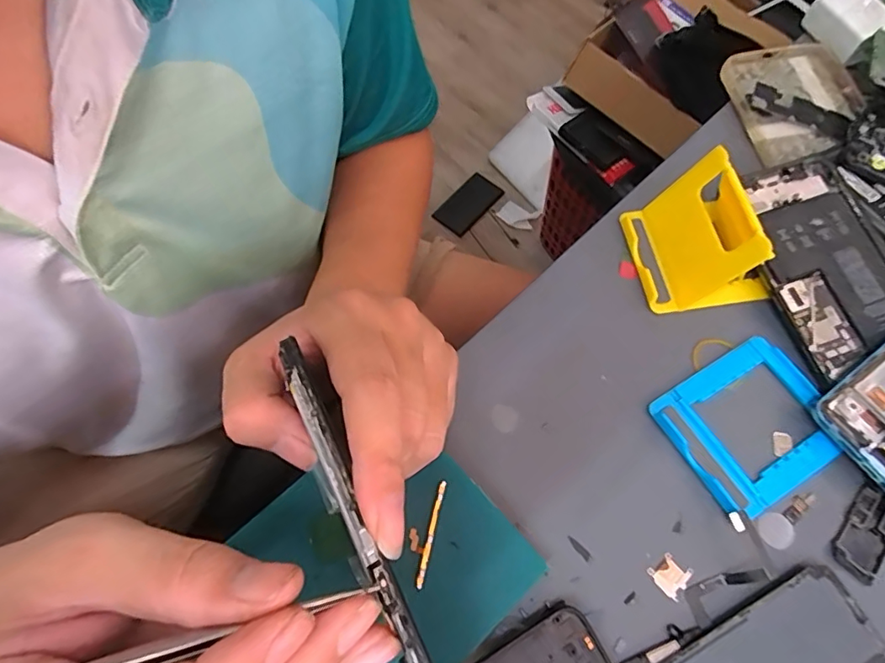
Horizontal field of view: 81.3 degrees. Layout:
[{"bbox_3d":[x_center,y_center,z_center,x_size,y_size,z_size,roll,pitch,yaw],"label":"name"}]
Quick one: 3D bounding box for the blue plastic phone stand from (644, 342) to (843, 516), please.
[{"bbox_3d":[0.161,0.047,0.268,0.083,0.007,0.071,-28,70,-12],"label":"blue plastic phone stand"}]

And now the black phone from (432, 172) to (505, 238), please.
[{"bbox_3d":[0.063,-0.309,1.258,0.155,0.009,0.102,-44,69,-1],"label":"black phone"}]

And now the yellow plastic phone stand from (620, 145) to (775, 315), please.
[{"bbox_3d":[0.142,-0.057,0.287,0.057,0.048,0.075,-15,66,-6],"label":"yellow plastic phone stand"}]

